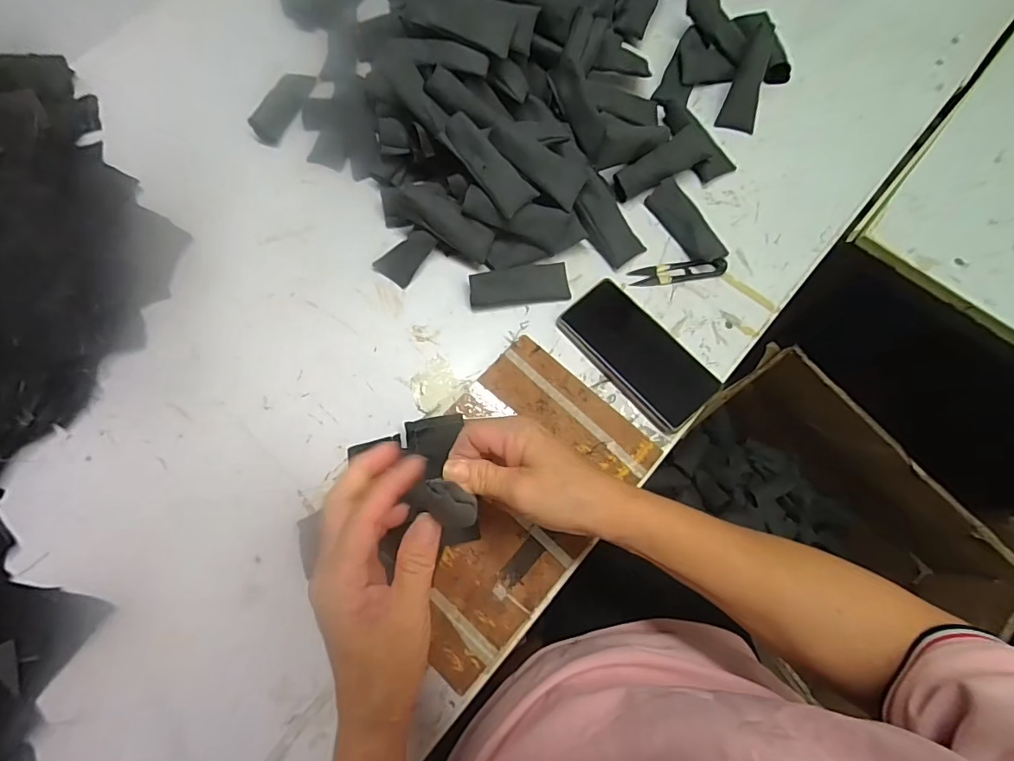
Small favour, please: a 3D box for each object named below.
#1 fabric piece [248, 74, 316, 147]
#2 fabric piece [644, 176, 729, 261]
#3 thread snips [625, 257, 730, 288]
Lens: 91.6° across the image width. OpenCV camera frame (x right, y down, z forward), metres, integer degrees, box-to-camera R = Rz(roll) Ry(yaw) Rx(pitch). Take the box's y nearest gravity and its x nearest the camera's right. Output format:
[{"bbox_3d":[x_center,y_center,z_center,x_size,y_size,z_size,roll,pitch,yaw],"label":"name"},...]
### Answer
[{"bbox_3d":[-0.265,-0.327,0.584,0.047,0.016,0.106,15,74,7],"label":"fabric piece"},{"bbox_3d":[0.190,-0.167,0.524,0.036,0.017,0.103,-30,74,-7],"label":"fabric piece"},{"bbox_3d":[0.180,-0.115,0.515,0.099,0.012,0.023,-9,72,-1],"label":"thread snips"}]

